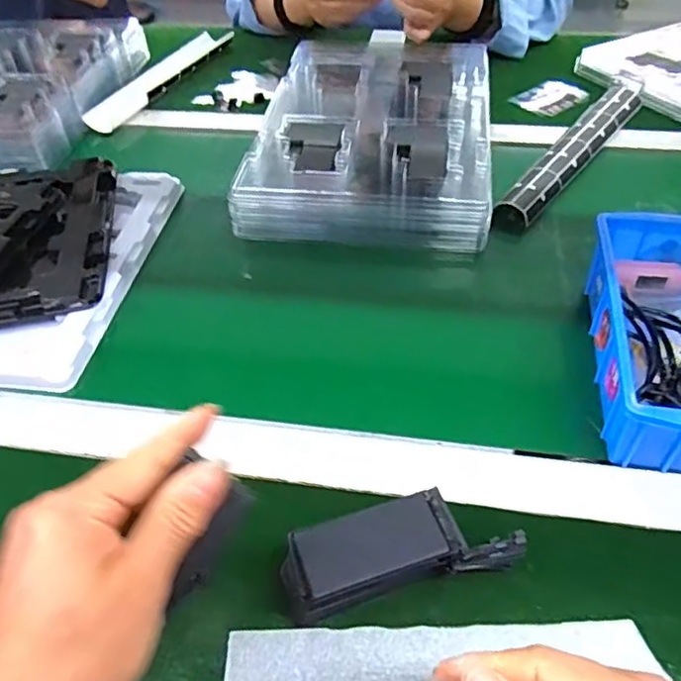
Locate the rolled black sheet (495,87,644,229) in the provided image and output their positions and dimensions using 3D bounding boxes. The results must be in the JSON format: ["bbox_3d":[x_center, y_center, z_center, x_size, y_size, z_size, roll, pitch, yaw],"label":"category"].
[{"bbox_3d":[0.244,-0.203,0.643,0.042,0.024,0.286,31,59,23],"label":"rolled black sheet"}]

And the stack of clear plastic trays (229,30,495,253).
[{"bbox_3d":[0.039,-0.243,0.670,0.239,0.051,0.361,4,46,6],"label":"stack of clear plastic trays"}]

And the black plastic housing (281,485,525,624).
[{"bbox_3d":[0.033,0.114,0.329,0.119,0.039,0.044,-12,45,-10],"label":"black plastic housing"}]

